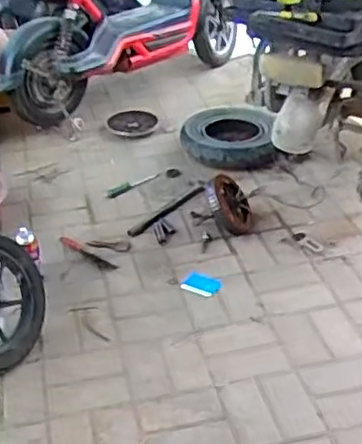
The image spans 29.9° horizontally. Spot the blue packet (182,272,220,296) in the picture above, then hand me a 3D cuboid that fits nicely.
[{"bbox_3d":[0.054,0.187,1.978,0.114,0.017,0.090,19,37,29],"label":"blue packet"}]

